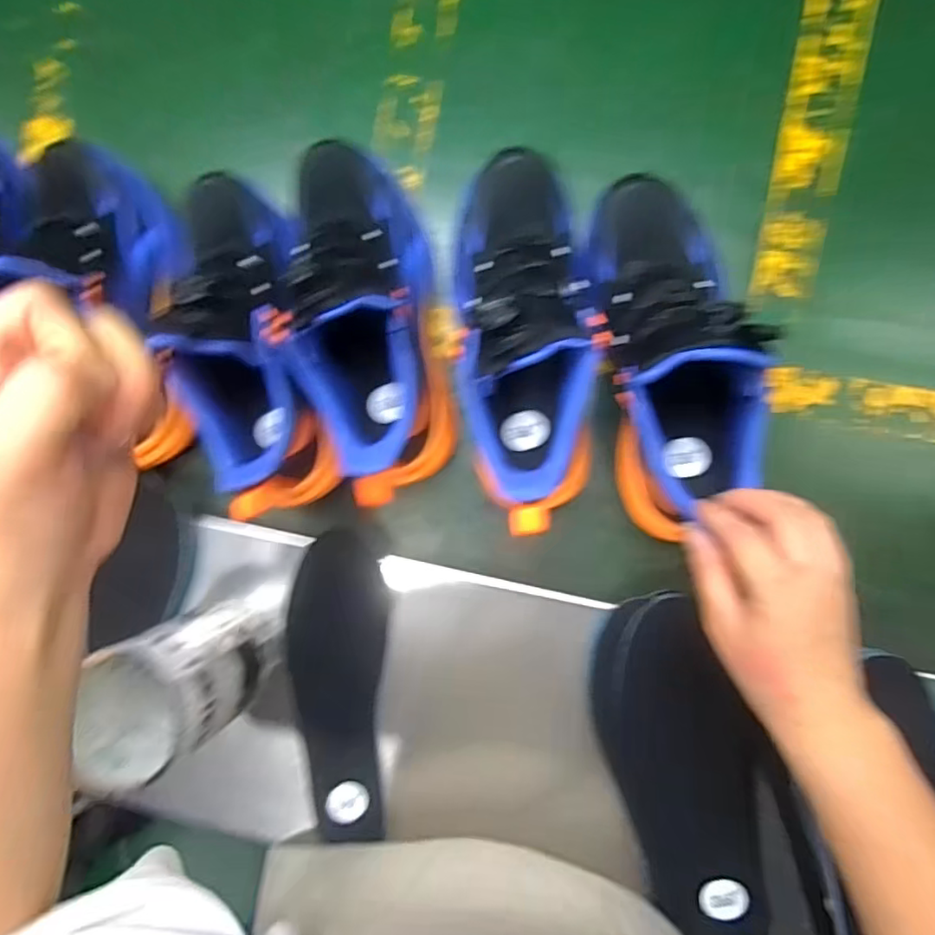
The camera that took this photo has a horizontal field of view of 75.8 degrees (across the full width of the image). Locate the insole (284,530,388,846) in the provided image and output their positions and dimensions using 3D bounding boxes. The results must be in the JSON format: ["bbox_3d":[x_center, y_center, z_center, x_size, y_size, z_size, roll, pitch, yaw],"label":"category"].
[{"bbox_3d":[-0.097,0.163,0.450,0.074,0.008,0.224,2,89,7],"label":"insole"}]

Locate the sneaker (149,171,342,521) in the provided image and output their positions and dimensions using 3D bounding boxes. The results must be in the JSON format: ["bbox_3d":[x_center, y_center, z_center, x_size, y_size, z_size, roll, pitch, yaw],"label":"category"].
[{"bbox_3d":[-0.152,-0.099,0.399,0.084,0.117,0.259,-13,75,7],"label":"sneaker"}]

